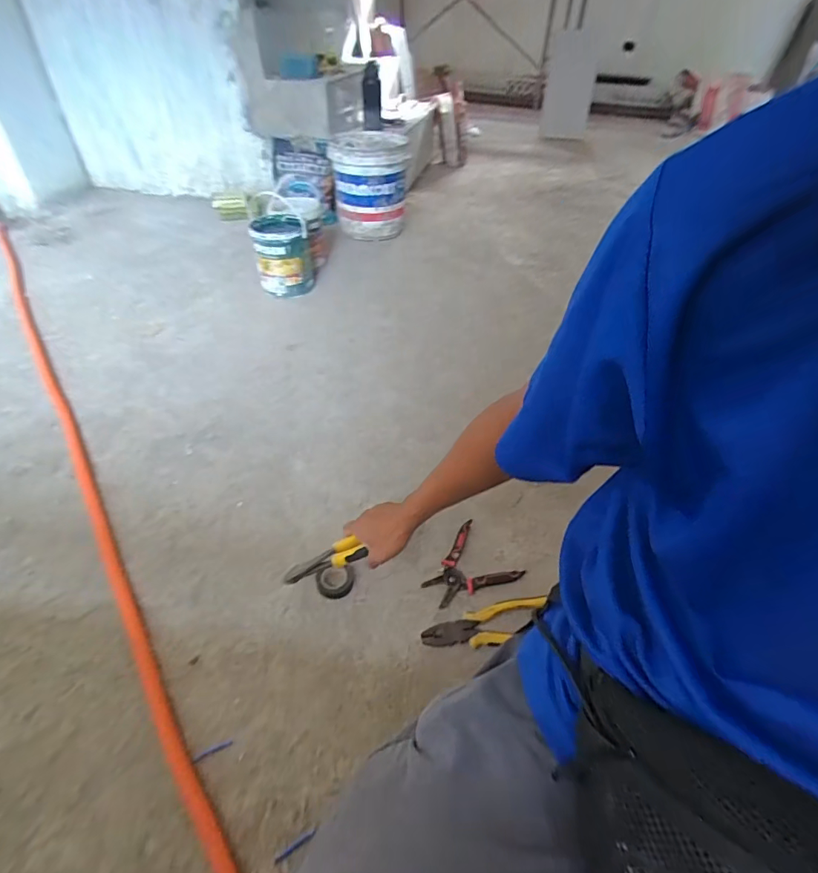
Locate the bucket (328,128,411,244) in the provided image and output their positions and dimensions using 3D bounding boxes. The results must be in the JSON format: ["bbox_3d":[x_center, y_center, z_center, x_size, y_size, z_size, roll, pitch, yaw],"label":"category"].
[{"bbox_3d":[-0.145,-0.946,1.740,0.284,0.331,0.292,-1,46,-3],"label":"bucket"}]

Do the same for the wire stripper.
[{"bbox_3d":[0.098,0.229,0.776,0.147,0.013,0.132,-32,55,-29],"label":"wire stripper"}]

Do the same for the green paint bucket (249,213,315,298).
[{"bbox_3d":[-0.385,-0.553,1.413,0.164,0.201,0.156,-8,46,-10],"label":"green paint bucket"}]

